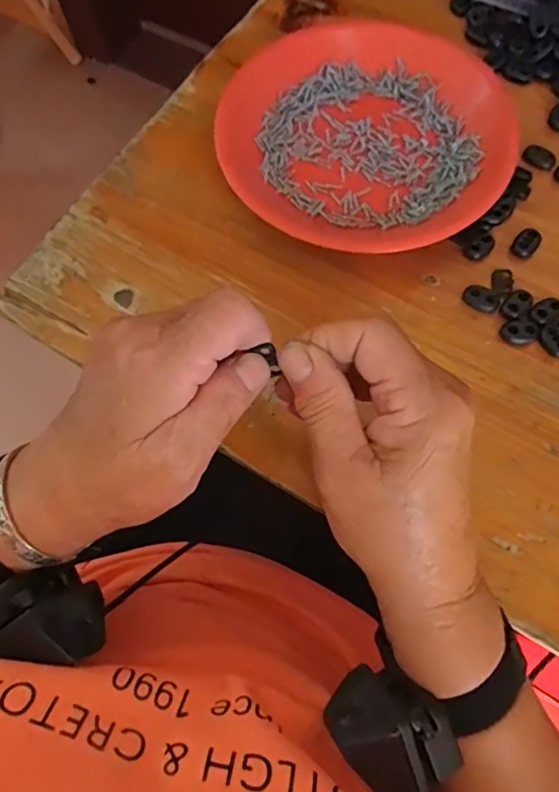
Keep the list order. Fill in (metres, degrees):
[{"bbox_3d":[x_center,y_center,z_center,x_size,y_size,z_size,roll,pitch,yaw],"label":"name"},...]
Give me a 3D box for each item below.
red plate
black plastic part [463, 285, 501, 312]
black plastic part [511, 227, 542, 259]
[{"bbox_3d":[0.061,-0.185,0.376,0.187,0.025,0.179,-1,71,2],"label":"red plate"},{"bbox_3d":[0.126,-0.061,0.341,0.021,0.007,0.014,34,76,13],"label":"black plastic part"},{"bbox_3d":[0.159,-0.098,0.354,0.014,0.008,0.020,37,77,14],"label":"black plastic part"}]

